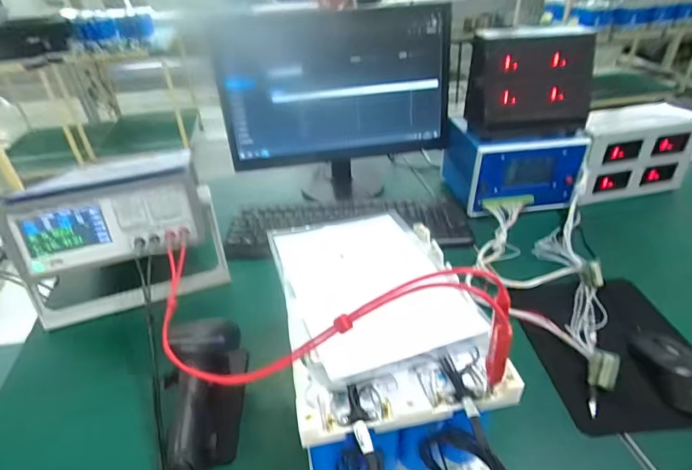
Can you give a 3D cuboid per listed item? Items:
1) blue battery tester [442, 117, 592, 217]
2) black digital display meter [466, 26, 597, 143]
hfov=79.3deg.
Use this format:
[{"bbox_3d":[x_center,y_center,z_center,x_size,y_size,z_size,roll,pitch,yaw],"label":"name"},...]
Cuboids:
[{"bbox_3d":[0.316,-0.148,0.808,0.203,0.133,0.176,-6,36,-6],"label":"blue battery tester"},{"bbox_3d":[0.317,-0.263,0.718,0.180,0.175,0.096,-6,36,-6],"label":"black digital display meter"}]

